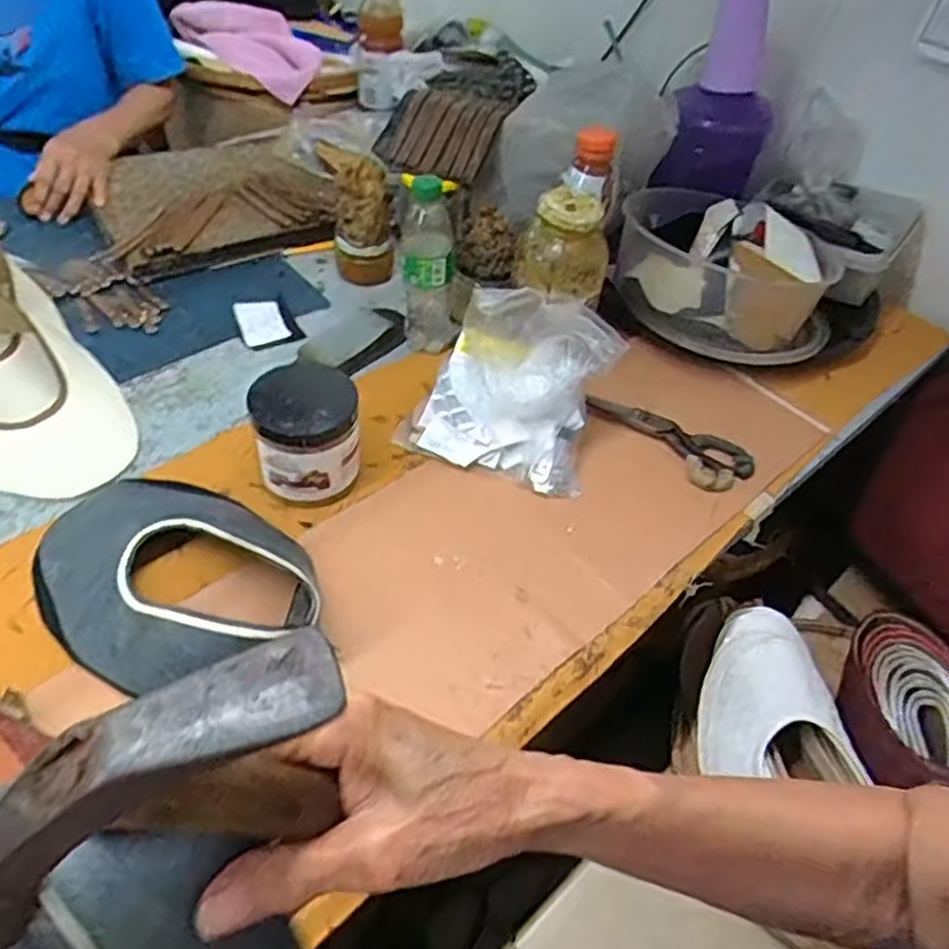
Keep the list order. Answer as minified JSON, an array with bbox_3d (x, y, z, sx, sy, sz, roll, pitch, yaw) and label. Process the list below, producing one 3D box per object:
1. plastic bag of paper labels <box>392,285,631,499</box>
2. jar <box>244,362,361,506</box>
[{"bbox_3d":[0.040,-0.093,0.738,0.176,0.108,0.168,19,48,11],"label":"plastic bag of paper labels"},{"bbox_3d":[-0.146,-0.035,0.669,0.089,0.101,0.082,0,48,-6],"label":"jar"}]

